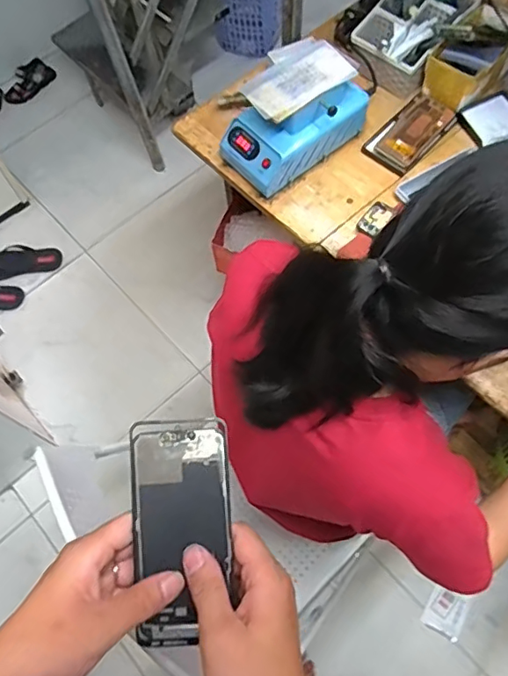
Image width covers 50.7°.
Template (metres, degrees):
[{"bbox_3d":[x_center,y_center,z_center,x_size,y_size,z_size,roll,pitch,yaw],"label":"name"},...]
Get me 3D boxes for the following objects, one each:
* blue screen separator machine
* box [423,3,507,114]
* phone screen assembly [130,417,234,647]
[{"bbox_3d":[0.077,-0.381,0.947,0.247,0.113,0.135,-33,68,-12],"label":"blue screen separator machine"},{"bbox_3d":[0.397,-0.505,0.969,0.106,0.086,0.165,38,72,17],"label":"box"},{"bbox_3d":[-0.053,0.137,0.382,0.072,0.011,0.155,2,83,3],"label":"phone screen assembly"}]

